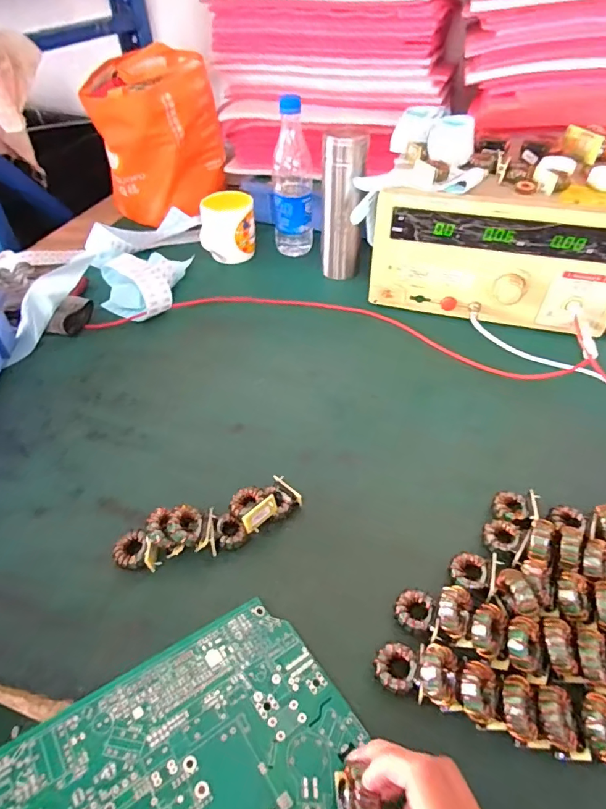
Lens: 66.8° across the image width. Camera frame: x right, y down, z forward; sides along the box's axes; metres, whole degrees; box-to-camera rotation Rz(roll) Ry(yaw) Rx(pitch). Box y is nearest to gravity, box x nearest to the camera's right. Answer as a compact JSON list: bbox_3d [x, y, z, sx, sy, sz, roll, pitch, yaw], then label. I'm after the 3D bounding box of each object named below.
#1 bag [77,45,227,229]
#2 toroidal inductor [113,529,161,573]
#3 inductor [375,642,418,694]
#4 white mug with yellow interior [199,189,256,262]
[{"bbox_3d":[-0.262,-0.489,0.852,0.216,0.224,0.208,-10,46,-8],"label":"bag"},{"bbox_3d":[-0.150,0.131,0.410,0.041,0.020,0.032,34,56,31],"label":"toroidal inductor"},{"bbox_3d":[0.069,0.199,0.347,0.029,0.018,0.031,-2,46,2],"label":"inductor"},{"bbox_3d":[-0.121,-0.288,0.755,0.084,0.100,0.072,-2,46,-1],"label":"white mug with yellow interior"}]

